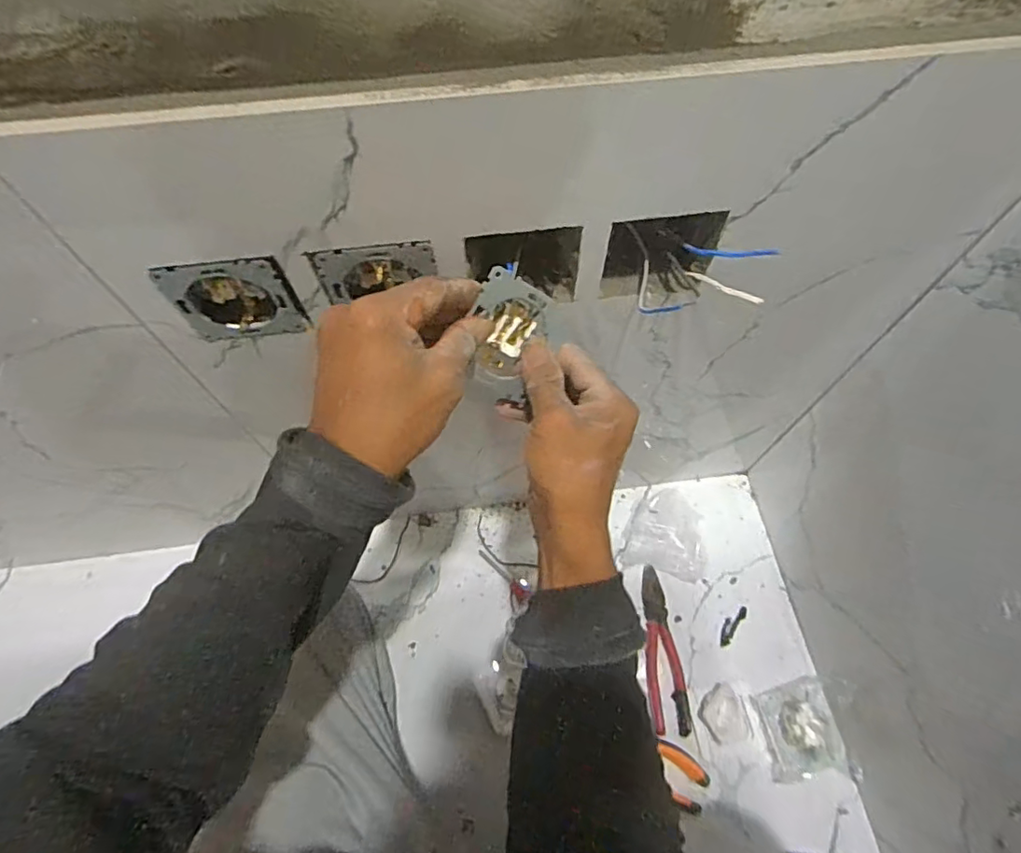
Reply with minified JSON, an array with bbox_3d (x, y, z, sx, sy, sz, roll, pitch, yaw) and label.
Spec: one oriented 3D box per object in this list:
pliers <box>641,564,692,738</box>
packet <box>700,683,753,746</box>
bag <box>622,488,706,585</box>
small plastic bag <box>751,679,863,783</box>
[{"bbox_3d":[0.187,0.273,0.709,0.047,0.013,0.193,-2,63,-1],"label":"pliers"},{"bbox_3d":[0.251,0.336,0.669,0.054,0.020,0.060,-7,64,-4],"label":"packet"},{"bbox_3d":[0.221,0.137,0.762,0.102,0.048,0.123,21,65,10],"label":"bag"},{"bbox_3d":[0.340,0.350,0.650,0.094,0.044,0.109,-6,64,-3],"label":"small plastic bag"}]

